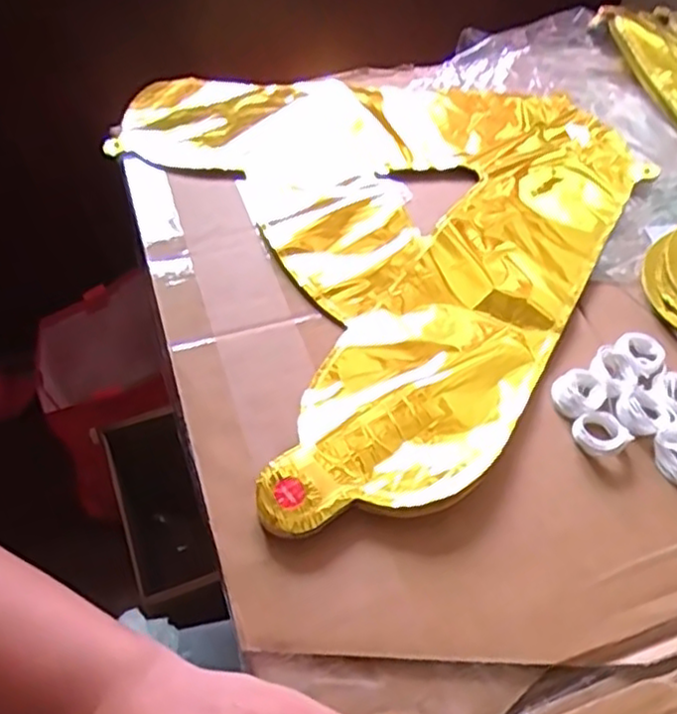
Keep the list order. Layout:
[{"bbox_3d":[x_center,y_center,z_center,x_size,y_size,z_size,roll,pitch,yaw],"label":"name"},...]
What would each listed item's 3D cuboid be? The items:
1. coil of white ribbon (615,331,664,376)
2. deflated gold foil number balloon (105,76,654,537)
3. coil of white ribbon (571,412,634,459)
[{"bbox_3d":[0.178,-0.003,0.414,0.030,0.005,0.029,1,53,-2],"label":"coil of white ribbon"},{"bbox_3d":[0.056,-0.109,0.490,0.347,0.014,0.399,-19,56,-16],"label":"deflated gold foil number balloon"},{"bbox_3d":[0.140,0.041,0.379,0.024,0.010,0.027,-24,58,-20],"label":"coil of white ribbon"}]

